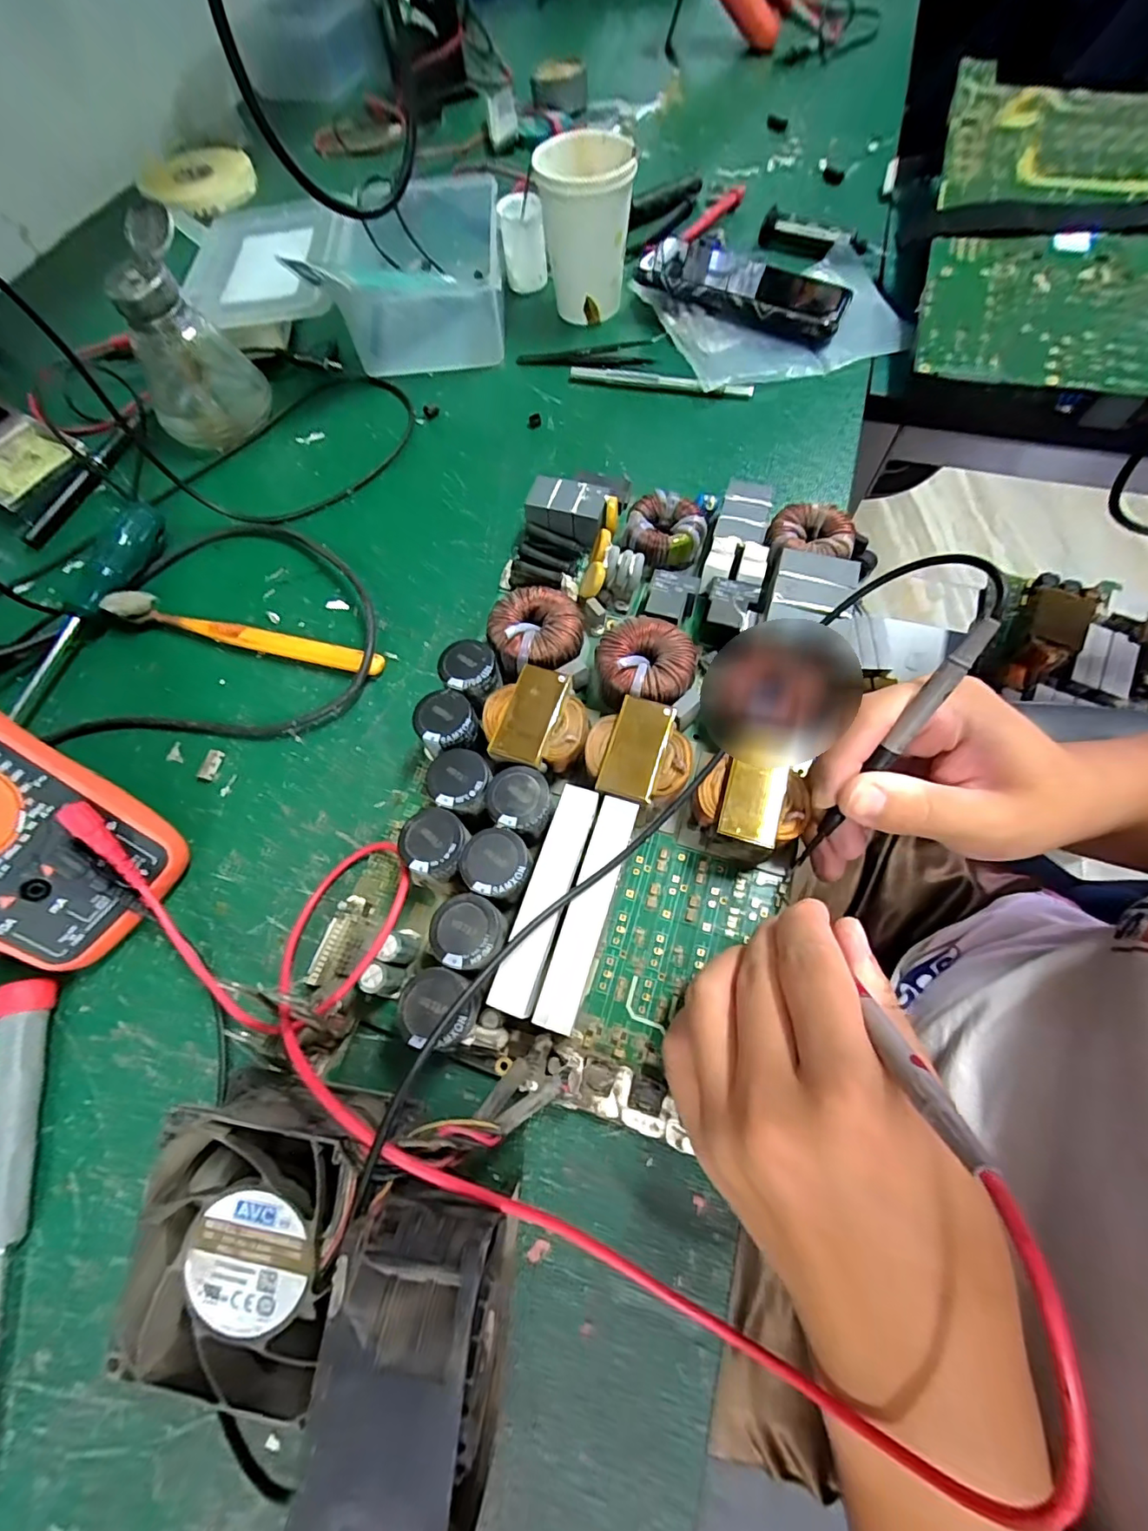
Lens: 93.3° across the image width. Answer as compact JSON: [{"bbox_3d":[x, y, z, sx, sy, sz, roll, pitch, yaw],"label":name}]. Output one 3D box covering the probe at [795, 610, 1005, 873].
[{"bbox_3d":[0.124,-0.002,0.219,0.008,0.123,0.005,34,32,16],"label":"probe"}]

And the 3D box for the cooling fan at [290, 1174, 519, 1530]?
[{"bbox_3d":[-0.043,0.178,0.169,0.042,0.081,0.081,6,66,5],"label":"cooling fan"}]

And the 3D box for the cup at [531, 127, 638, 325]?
[{"bbox_3d":[0.008,-0.411,0.420,0.064,0.100,0.085,-7,66,-1],"label":"cup"}]

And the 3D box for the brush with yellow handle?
[{"bbox_3d":[-0.200,-0.080,0.330,0.182,0.014,0.018,13,67,8],"label":"brush with yellow handle"}]

